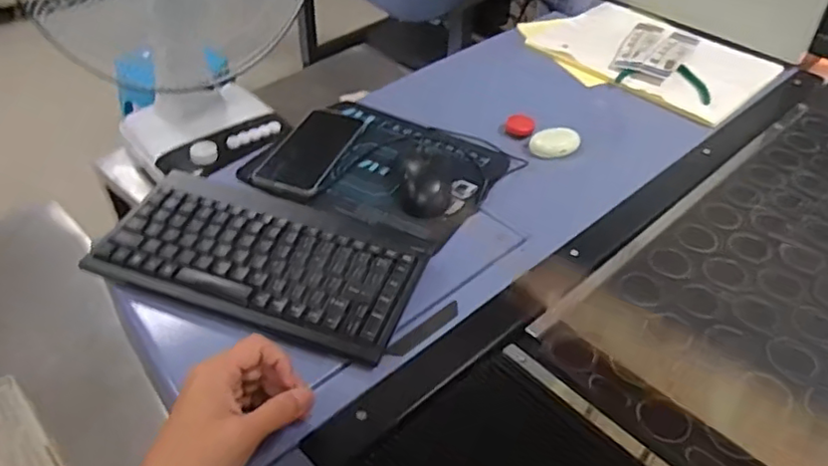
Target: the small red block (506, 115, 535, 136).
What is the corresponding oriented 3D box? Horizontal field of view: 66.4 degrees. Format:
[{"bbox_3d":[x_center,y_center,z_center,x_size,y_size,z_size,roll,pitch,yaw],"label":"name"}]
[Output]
[{"bbox_3d":[0.144,-0.146,0.852,0.037,0.017,0.029,10,44,8],"label":"small red block"}]

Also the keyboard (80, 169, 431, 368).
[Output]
[{"bbox_3d":[-0.140,0.022,0.596,0.289,0.030,0.149,16,45,14],"label":"keyboard"}]

